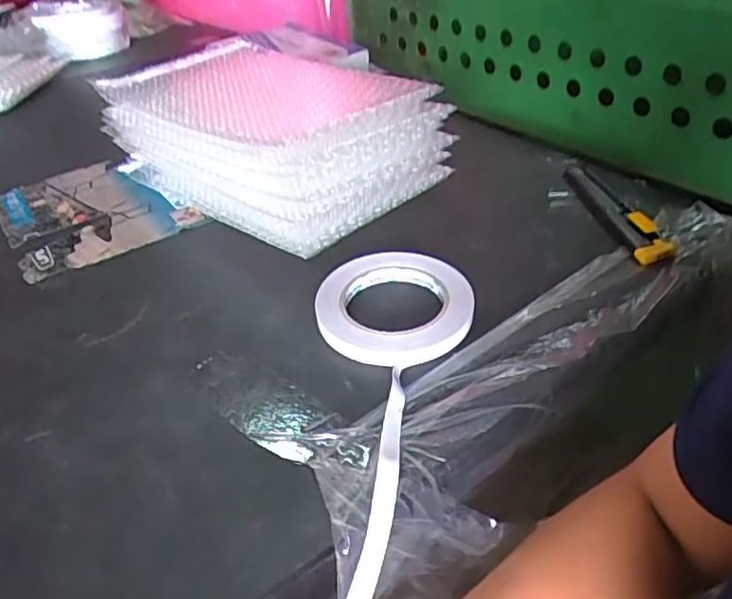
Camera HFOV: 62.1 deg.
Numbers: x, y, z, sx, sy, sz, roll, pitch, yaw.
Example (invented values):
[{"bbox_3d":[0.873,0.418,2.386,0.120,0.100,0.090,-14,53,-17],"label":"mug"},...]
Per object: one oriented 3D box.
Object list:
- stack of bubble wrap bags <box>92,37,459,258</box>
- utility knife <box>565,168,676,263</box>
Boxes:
[{"bbox_3d":[-0.097,-0.162,0.601,0.309,0.110,0.184,28,48,34],"label":"stack of bubble wrap bags"},{"bbox_3d":[0.228,-0.085,0.554,0.038,0.012,0.166,-8,38,-5],"label":"utility knife"}]

